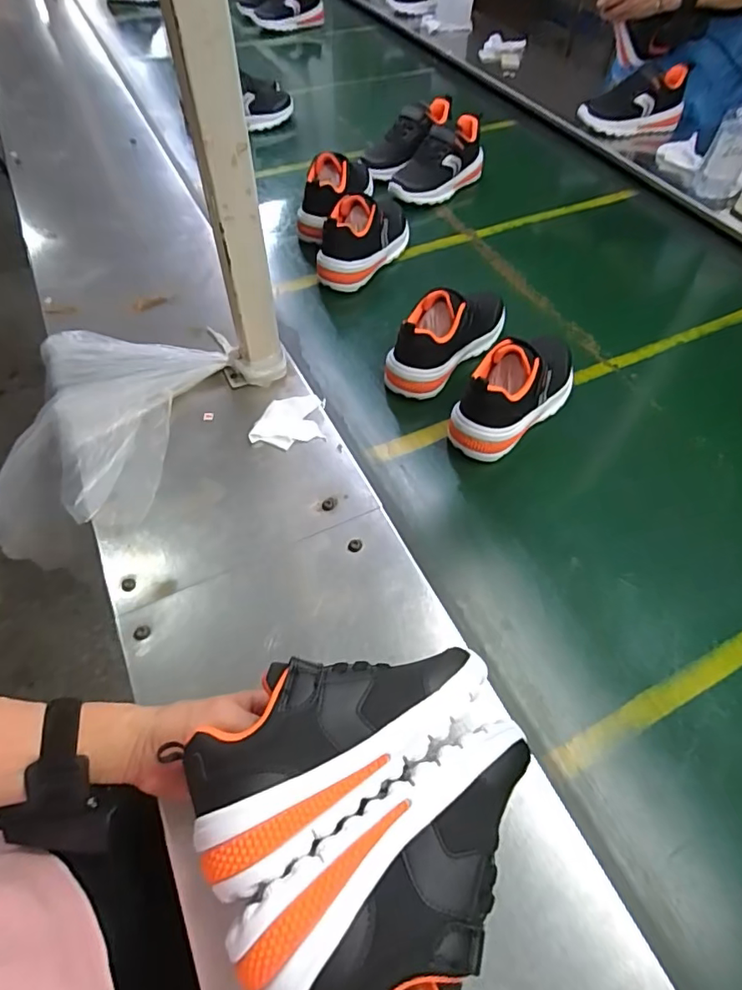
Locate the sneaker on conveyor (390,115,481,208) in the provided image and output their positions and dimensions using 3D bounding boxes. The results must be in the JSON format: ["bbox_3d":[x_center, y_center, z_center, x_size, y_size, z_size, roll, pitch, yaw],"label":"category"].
[{"bbox_3d":[0.129,-0.606,0.976,0.089,0.099,0.209,34,60,22],"label":"sneaker on conveyor"}]

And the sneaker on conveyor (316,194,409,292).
[{"bbox_3d":[-0.004,-0.407,0.831,0.074,0.100,0.200,27,60,18],"label":"sneaker on conveyor"}]

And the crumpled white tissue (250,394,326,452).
[{"bbox_3d":[-0.096,-0.088,0.617,0.083,0.012,0.079,-4,54,-4],"label":"crumpled white tissue"}]

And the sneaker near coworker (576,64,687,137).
[{"bbox_3d":[0.538,-0.796,1.081,0.211,0.099,0.095,-25,58,-18],"label":"sneaker near coworker"}]

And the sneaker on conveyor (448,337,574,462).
[{"bbox_3d":[0.174,-0.128,0.627,0.198,0.104,0.078,-39,63,-23],"label":"sneaker on conveyor"}]

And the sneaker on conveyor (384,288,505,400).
[{"bbox_3d":[0.100,-0.215,0.691,0.073,0.096,0.193,36,61,23],"label":"sneaker on conveyor"}]

